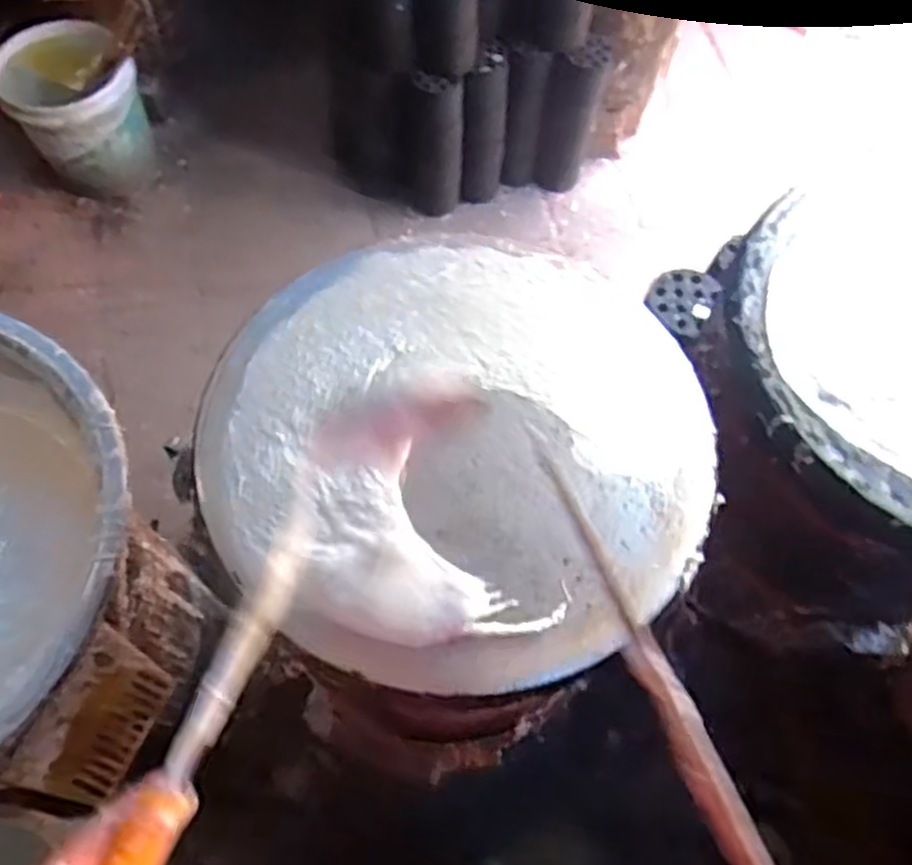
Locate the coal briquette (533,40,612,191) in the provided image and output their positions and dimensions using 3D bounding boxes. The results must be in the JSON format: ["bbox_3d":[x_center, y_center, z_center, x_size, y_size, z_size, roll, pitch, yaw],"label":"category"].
[{"bbox_3d":[0.241,-0.656,1.645,0.093,0.340,0.112,26,67,10],"label":"coal briquette"}]

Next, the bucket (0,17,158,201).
[{"bbox_3d":[-0.792,-0.680,1.649,0.251,0.239,0.247,0,65,-1],"label":"bucket"}]

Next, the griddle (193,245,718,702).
[{"bbox_3d":[0.004,-0.003,0.568,0.361,0.046,0.351,0,65,-1],"label":"griddle"}]

